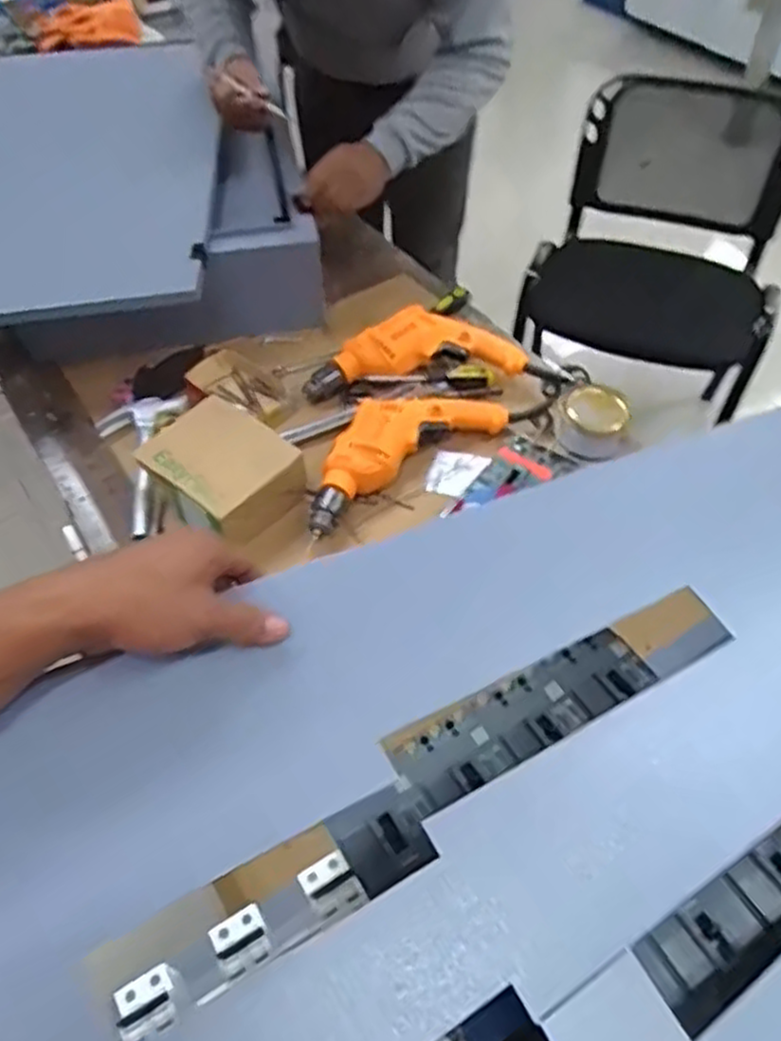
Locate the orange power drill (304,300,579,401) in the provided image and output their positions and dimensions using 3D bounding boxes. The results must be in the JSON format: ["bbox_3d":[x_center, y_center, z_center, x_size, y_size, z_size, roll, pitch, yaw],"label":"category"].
[{"bbox_3d":[0.061,-0.259,1.125,0.379,0.065,0.134,-4,51,-2],"label":"orange power drill"}]

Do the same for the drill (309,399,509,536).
[{"bbox_3d":[0.002,-0.105,1.002,0.322,0.058,0.116,-32,57,-22],"label":"drill"}]

